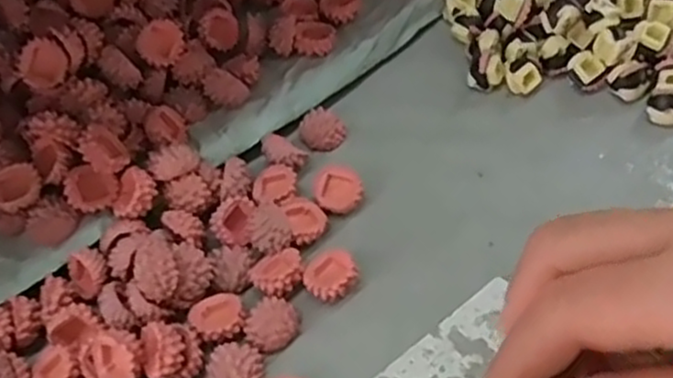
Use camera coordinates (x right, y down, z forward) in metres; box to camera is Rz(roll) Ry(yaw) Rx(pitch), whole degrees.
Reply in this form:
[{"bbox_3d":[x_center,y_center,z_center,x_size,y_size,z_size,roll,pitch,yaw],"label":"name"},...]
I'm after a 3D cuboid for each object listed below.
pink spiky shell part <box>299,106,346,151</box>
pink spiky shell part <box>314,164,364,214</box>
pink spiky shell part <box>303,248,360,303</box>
[{"bbox_3d":[-0.006,-0.027,0.318,0.019,0.008,0.019,-1,56,2],"label":"pink spiky shell part"},{"bbox_3d":[0.001,0.001,0.296,0.019,0.010,0.019,-1,56,2],"label":"pink spiky shell part"},{"bbox_3d":[-0.002,0.033,0.273,0.020,0.009,0.019,-1,56,2],"label":"pink spiky shell part"}]

